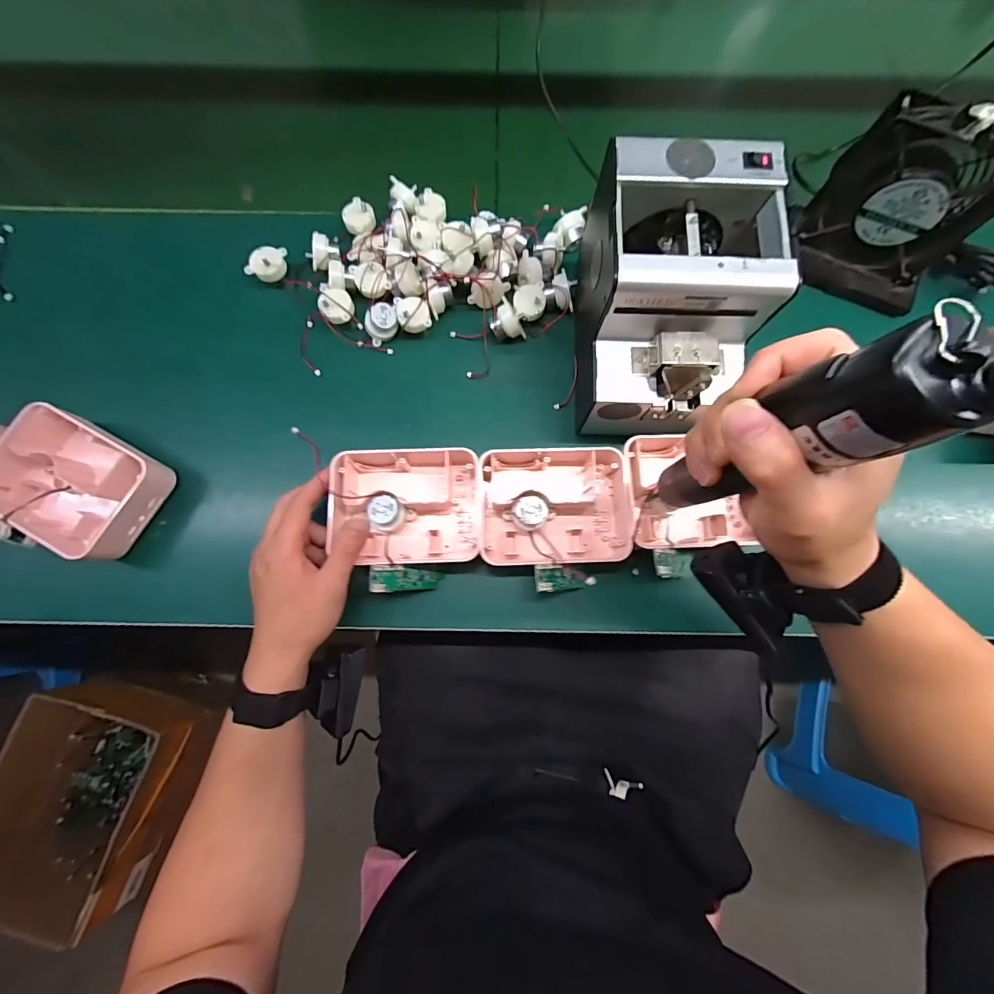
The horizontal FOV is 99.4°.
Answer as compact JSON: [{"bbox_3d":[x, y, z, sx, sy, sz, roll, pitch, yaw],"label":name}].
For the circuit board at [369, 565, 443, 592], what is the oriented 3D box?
[{"bbox_3d":[-0.075,0.071,0.361,0.067,0.010,0.021,11,71,-39],"label":"circuit board"}]

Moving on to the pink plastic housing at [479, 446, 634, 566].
[{"bbox_3d":[0.051,0.010,0.372,0.132,0.042,0.102,-5,75,-2],"label":"pink plastic housing"}]

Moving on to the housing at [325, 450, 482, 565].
[{"bbox_3d":[-0.078,0.007,0.376,0.125,0.046,0.104,-3,75,-2],"label":"housing"}]

